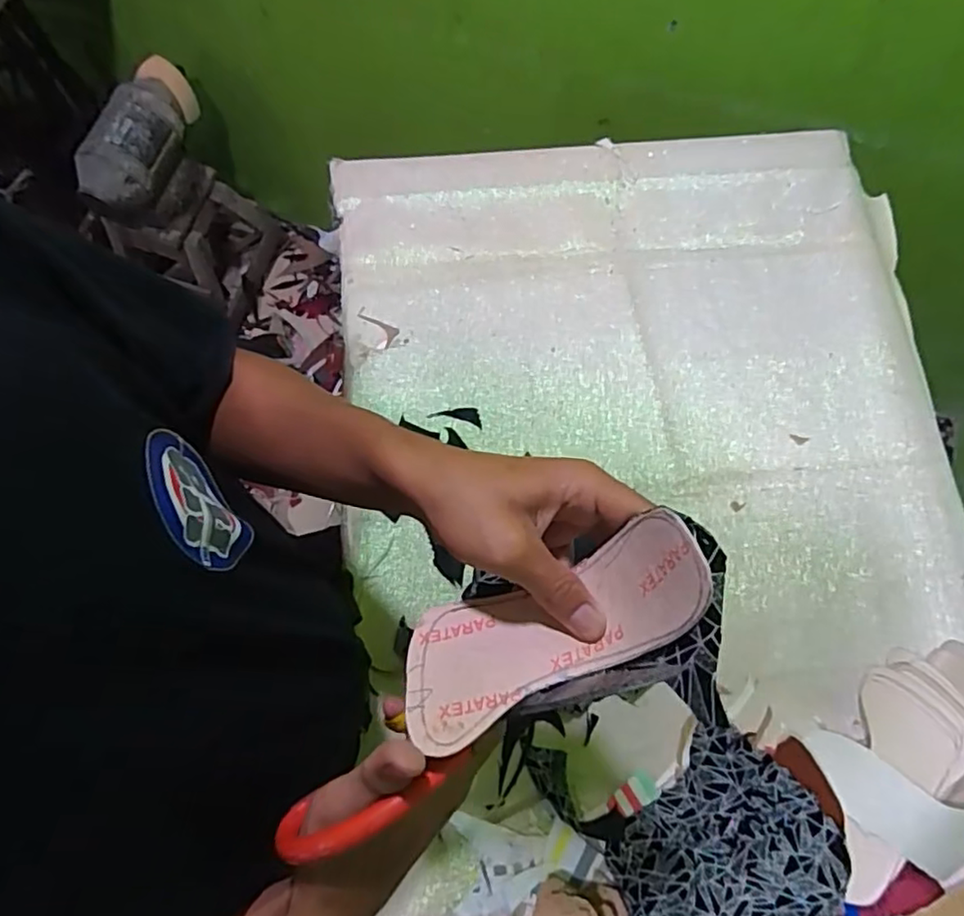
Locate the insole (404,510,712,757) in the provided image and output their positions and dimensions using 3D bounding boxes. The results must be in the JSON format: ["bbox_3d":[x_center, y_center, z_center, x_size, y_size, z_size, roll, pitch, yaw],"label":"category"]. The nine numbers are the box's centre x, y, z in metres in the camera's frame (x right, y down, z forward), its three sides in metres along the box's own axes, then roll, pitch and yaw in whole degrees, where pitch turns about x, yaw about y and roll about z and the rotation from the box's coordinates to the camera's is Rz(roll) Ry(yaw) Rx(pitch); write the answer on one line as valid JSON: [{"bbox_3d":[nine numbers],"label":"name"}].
[{"bbox_3d":[0.032,0.074,0.284,0.138,0.052,0.055,-29,71,11],"label":"insole"}]

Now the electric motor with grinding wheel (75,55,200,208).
[{"bbox_3d":[-0.601,-0.573,1.118,0.101,0.093,0.290,10,71,5],"label":"electric motor with grinding wheel"}]

